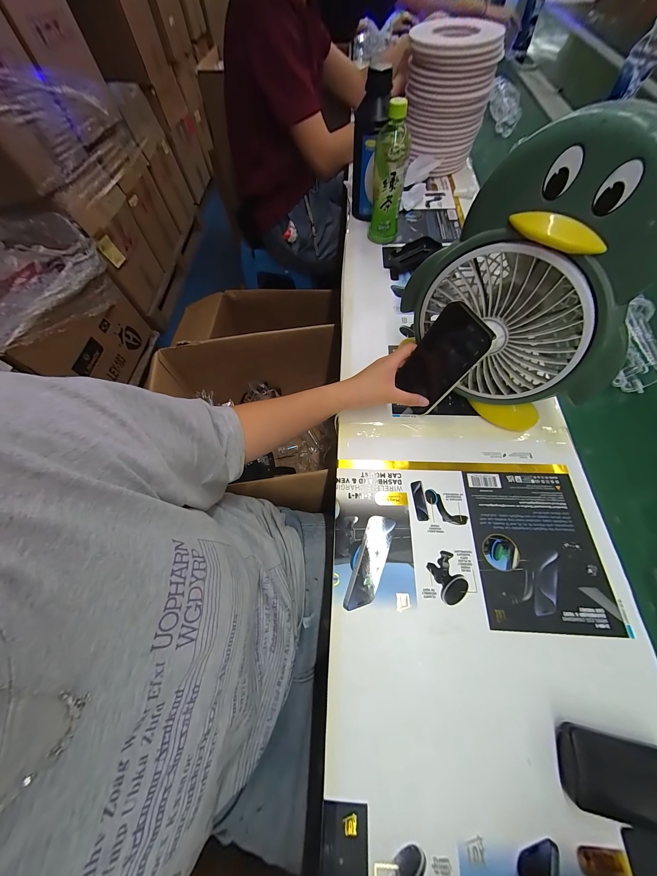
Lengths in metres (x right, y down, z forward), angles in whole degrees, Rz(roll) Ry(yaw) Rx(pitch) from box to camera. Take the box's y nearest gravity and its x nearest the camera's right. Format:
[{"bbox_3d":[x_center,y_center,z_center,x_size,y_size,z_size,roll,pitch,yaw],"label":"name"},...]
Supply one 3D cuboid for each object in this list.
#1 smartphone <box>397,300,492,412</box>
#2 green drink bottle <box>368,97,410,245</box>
[{"bbox_3d":[0.148,-0.098,0.377,0.015,0.149,0.075,-20,71,-26],"label":"smartphone"},{"bbox_3d":[0.118,-0.502,0.547,0.062,0.197,0.061,6,65,5],"label":"green drink bottle"}]

